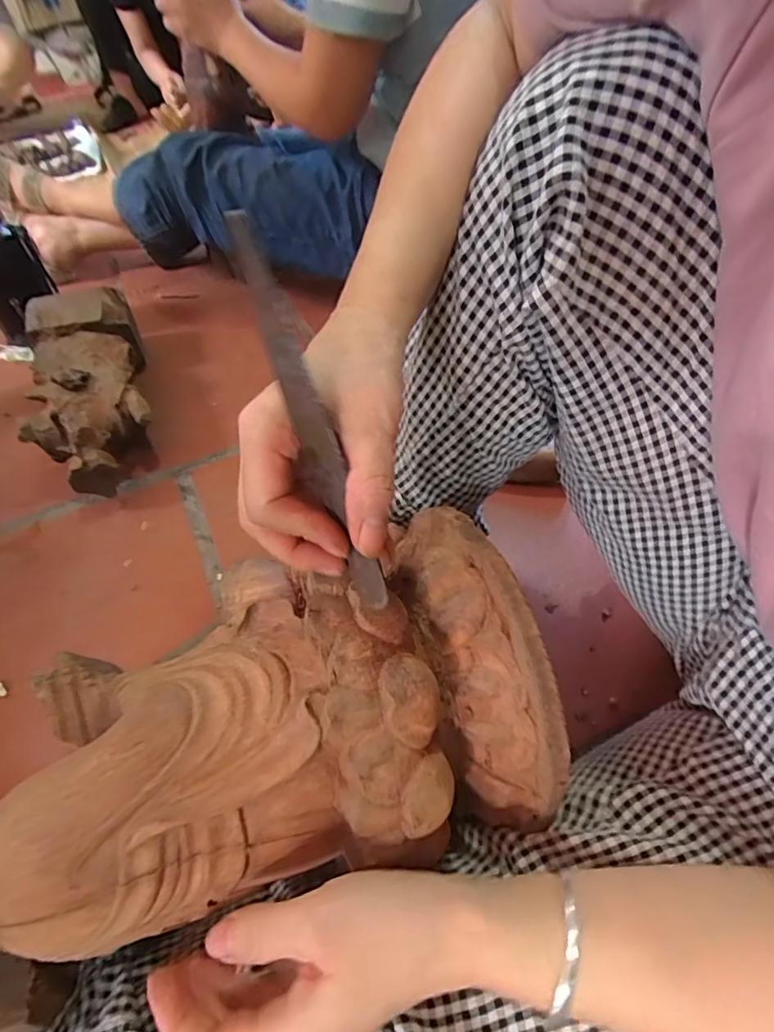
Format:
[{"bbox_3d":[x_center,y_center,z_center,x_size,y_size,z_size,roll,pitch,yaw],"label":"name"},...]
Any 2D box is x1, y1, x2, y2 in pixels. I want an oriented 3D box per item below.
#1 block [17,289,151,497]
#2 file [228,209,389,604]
[{"bbox_3d":[-0.403,-0.178,0.705,0.139,0.101,0.359,-19,54,-12],"label":"block"},{"bbox_3d":[-0.029,-0.027,0.224,0.021,0.157,0.006,-4,26,35],"label":"file"}]

